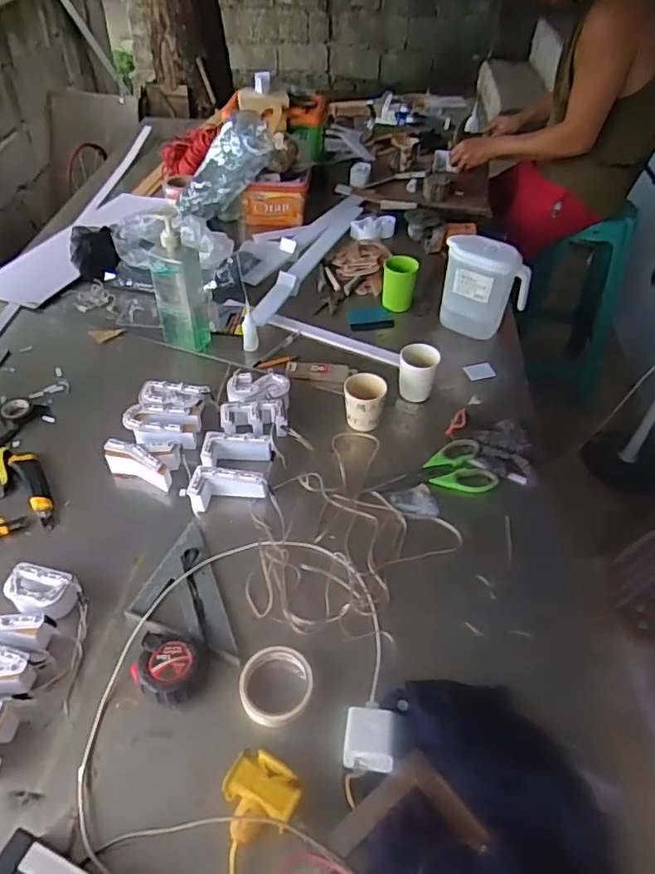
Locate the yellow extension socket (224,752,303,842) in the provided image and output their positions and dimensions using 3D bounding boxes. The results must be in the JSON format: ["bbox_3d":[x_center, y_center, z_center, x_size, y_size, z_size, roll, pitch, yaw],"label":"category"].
[{"bbox_3d":[-0.075,0.390,0.625,0.082,0.035,0.080,27,51,22],"label":"yellow extension socket"}]

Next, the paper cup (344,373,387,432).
[{"bbox_3d":[0.064,-0.057,1.037,0.071,0.094,0.068,2,47,-2],"label":"paper cup"}]

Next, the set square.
[{"bbox_3d":[-0.211,0.226,0.810,0.122,0.013,0.221,-14,46,-19],"label":"set square"}]

